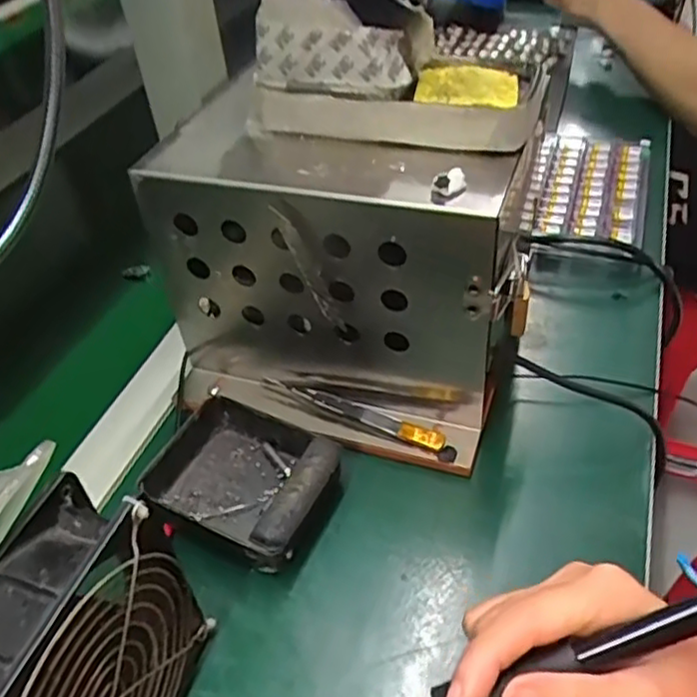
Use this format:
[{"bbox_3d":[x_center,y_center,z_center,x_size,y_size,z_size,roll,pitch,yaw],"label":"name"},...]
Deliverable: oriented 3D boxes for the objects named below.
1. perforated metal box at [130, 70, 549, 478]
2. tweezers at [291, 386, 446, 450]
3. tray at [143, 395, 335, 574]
[{"bbox_3d":[-0.008,-0.042,0.408,0.207,0.182,0.105,11,45,18],"label":"perforated metal box"},{"bbox_3d":[0.012,0.043,0.430,0.101,0.011,0.011,18,48,24],"label":"tweezers"},{"bbox_3d":[-0.059,0.074,0.393,0.108,0.033,0.086,16,47,22],"label":"tray"}]

